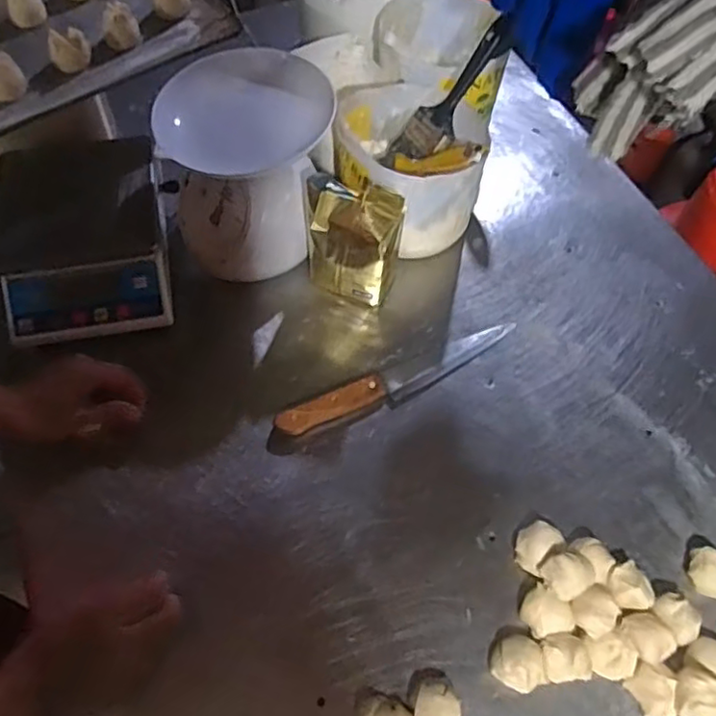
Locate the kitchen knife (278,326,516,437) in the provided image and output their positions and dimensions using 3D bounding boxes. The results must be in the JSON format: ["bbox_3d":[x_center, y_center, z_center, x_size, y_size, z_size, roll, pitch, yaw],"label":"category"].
[{"bbox_3d":[0.052,0.022,0.726,0.301,0.017,0.039,-22,63,-11],"label":"kitchen knife"}]

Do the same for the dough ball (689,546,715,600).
[{"bbox_3d":[0.344,0.211,0.612,0.039,0.025,0.046,-38,67,-18],"label":"dough ball"}]

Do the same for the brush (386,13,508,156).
[{"bbox_3d":[0.112,-0.309,0.741,0.070,0.023,0.182,48,116,23],"label":"brush"}]

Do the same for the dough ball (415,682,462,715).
[{"bbox_3d":[0.068,0.311,0.554,0.037,0.036,0.043,16,62,9],"label":"dough ball"}]

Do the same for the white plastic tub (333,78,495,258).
[{"bbox_3d":[0.064,-0.234,0.787,0.167,0.164,0.181,1,61,-1],"label":"white plastic tub"}]

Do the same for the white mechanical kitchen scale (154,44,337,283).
[{"bbox_3d":[-0.129,-0.224,0.738,0.174,0.167,0.195,15,61,7],"label":"white mechanical kitchen scale"}]

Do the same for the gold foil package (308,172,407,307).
[{"bbox_3d":[-0.004,-0.132,0.728,0.104,0.166,0.069,16,63,9],"label":"gold foil package"}]

